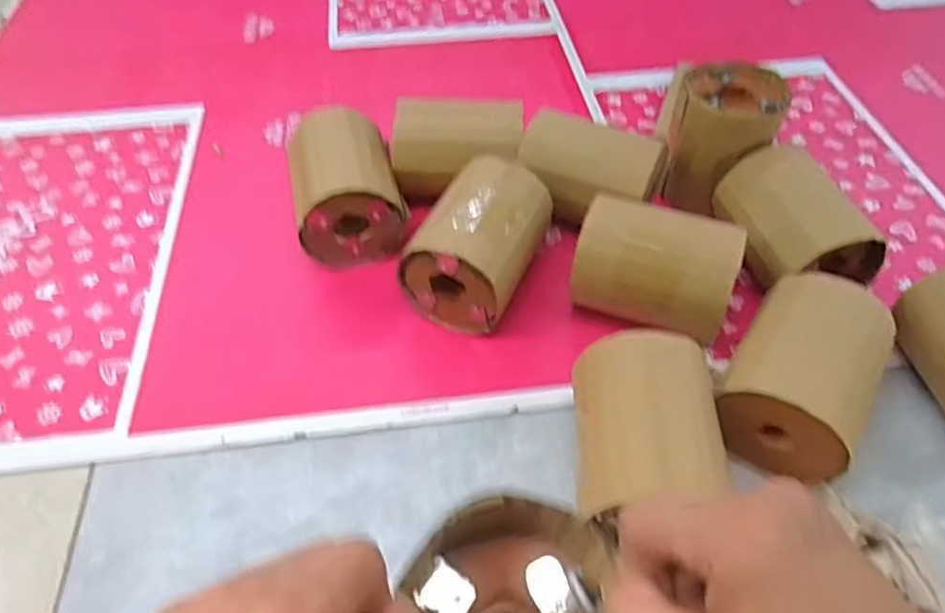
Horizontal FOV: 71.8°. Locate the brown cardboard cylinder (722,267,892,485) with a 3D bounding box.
[{"bbox_3d":[0.215,0.047,0.429,0.084,0.090,0.112,29,56,22],"label":"brown cardboard cylinder"}]

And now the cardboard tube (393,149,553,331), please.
[{"bbox_3d":[0.007,-0.046,0.507,0.081,0.091,0.108,21,53,17],"label":"cardboard tube"}]

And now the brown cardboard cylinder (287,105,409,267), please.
[{"bbox_3d":[-0.107,-0.099,0.555,0.087,0.088,0.114,-9,51,-7],"label":"brown cardboard cylinder"}]

